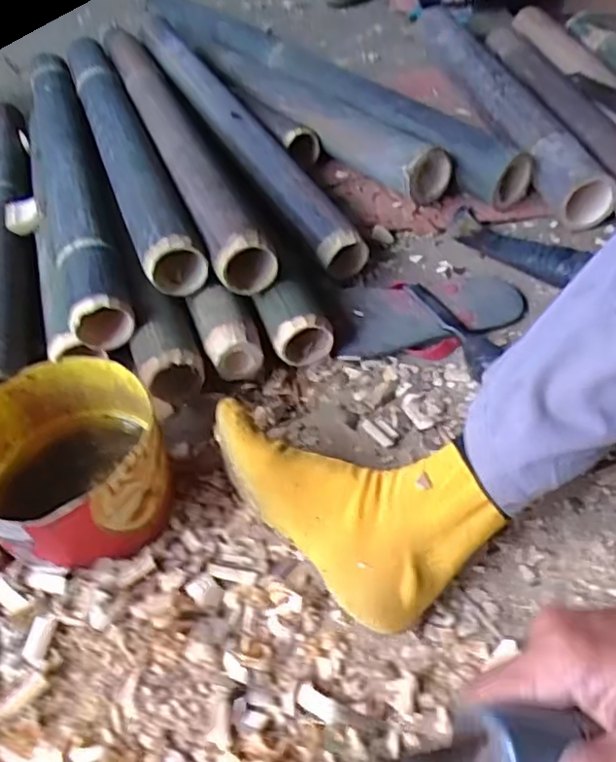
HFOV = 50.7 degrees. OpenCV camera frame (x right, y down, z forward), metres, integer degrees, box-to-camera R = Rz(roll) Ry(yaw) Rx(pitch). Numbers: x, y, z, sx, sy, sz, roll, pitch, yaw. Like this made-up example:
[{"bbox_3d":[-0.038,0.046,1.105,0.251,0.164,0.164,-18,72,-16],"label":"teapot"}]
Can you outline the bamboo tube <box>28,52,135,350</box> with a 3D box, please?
[{"bbox_3d":[-0.302,-0.273,0.820,0.066,0.058,0.662,-17,48,-10],"label":"bamboo tube"}]

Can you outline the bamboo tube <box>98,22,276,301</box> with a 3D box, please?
[{"bbox_3d":[-0.174,-0.331,0.850,0.071,0.062,0.668,-18,49,-12],"label":"bamboo tube"}]

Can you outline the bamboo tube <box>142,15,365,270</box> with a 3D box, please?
[{"bbox_3d":[-0.110,-0.373,0.939,0.069,0.073,0.703,-23,50,-16],"label":"bamboo tube"}]

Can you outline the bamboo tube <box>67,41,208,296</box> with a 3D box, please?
[{"bbox_3d":[-0.237,-0.310,0.833,0.066,0.054,0.603,-18,49,-12],"label":"bamboo tube"}]

